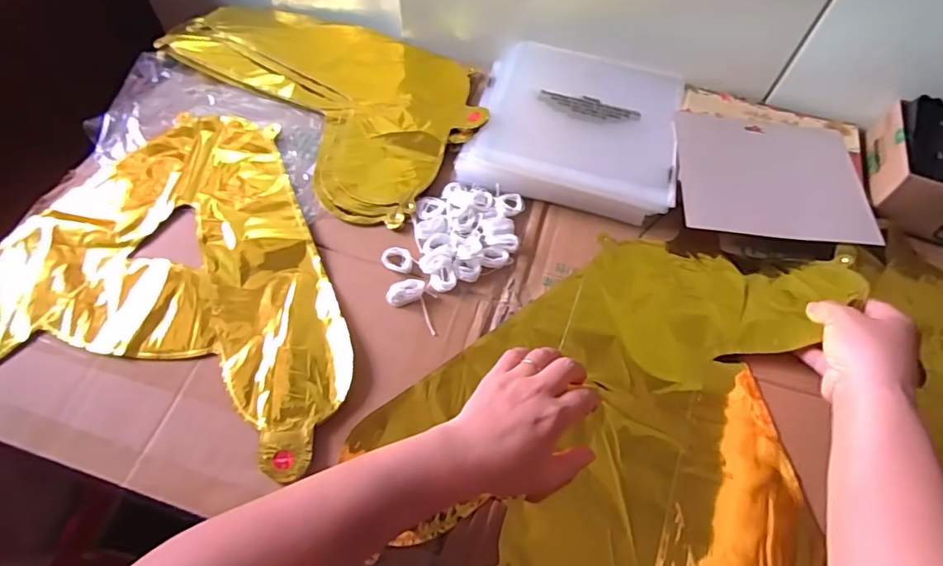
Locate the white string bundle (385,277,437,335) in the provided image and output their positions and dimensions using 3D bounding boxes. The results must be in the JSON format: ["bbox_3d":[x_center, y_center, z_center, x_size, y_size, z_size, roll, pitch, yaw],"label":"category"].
[{"bbox_3d":[-0.048,0.017,0.482,0.057,0.008,0.035,32,65,14],"label":"white string bundle"}]

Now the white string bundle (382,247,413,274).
[{"bbox_3d":[-0.072,-0.023,0.505,0.029,0.004,0.025,8,62,2],"label":"white string bundle"}]

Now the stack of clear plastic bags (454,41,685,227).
[{"bbox_3d":[0.119,-0.184,0.585,0.219,0.023,0.226,14,62,5],"label":"stack of clear plastic bags"}]

